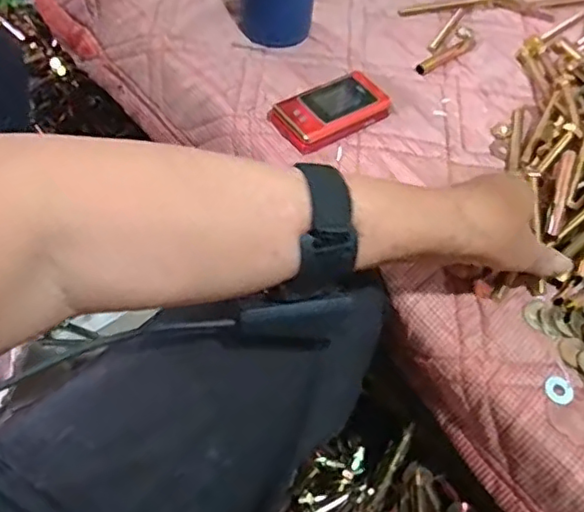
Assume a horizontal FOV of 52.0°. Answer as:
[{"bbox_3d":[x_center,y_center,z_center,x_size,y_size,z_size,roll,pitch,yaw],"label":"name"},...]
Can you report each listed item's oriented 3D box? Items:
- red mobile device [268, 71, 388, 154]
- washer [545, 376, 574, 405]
[{"bbox_3d":[0.032,-0.132,0.547,0.106,0.024,0.058,-32,63,-25],"label":"red mobile device"},{"bbox_3d":[0.186,0.093,0.416,0.020,0.004,0.019,2,54,-3],"label":"washer"}]

